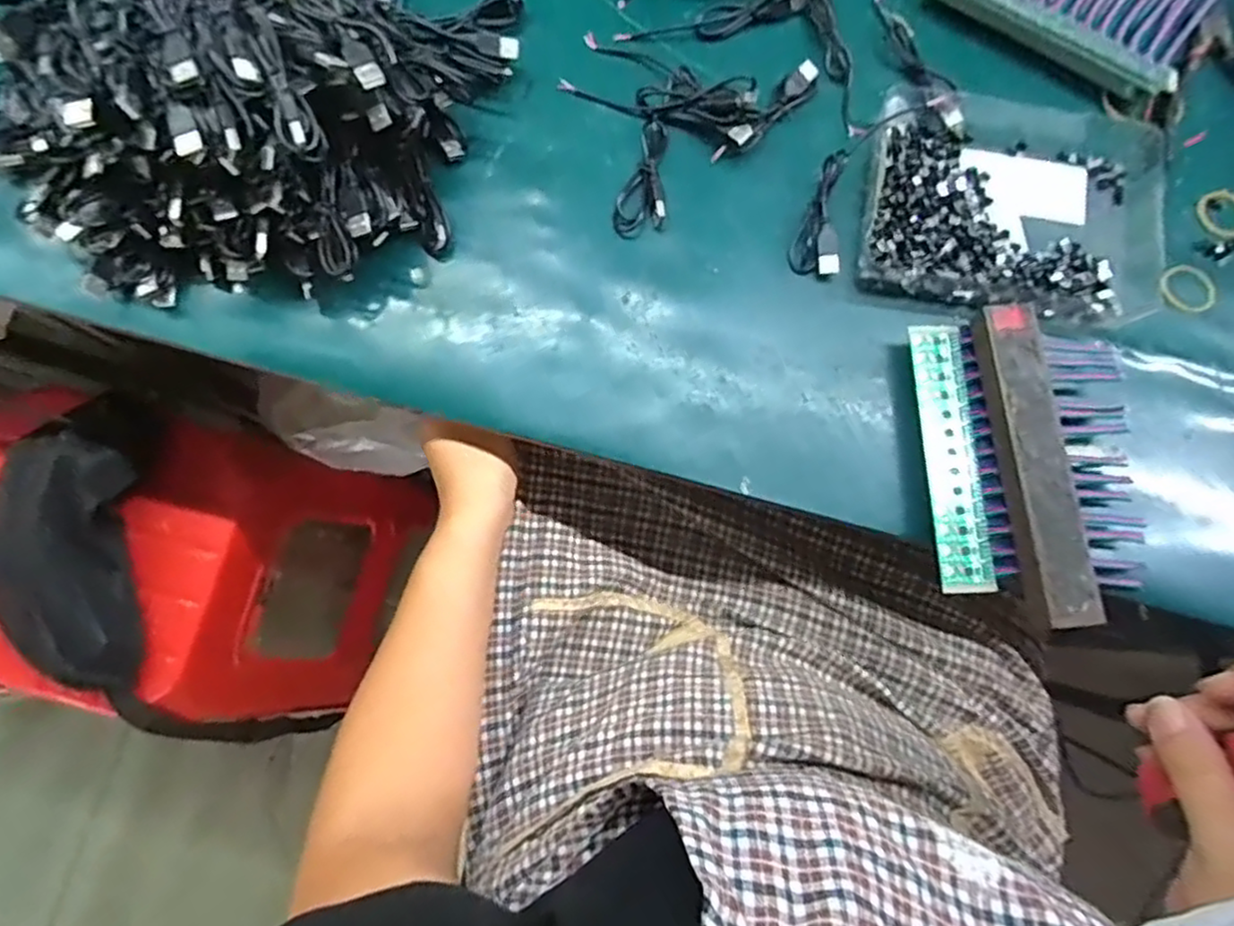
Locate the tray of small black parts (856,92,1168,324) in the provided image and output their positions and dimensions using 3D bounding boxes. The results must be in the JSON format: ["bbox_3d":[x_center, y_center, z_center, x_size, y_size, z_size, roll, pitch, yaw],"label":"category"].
[{"bbox_3d":[0.265,-0.177,0.457,0.191,0.029,0.158,5,79,0],"label":"tray of small black parts"}]

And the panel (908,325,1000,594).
[{"bbox_3d":[0.204,-0.005,0.411,0.031,0.007,0.164,-3,78,3],"label":"panel"}]

